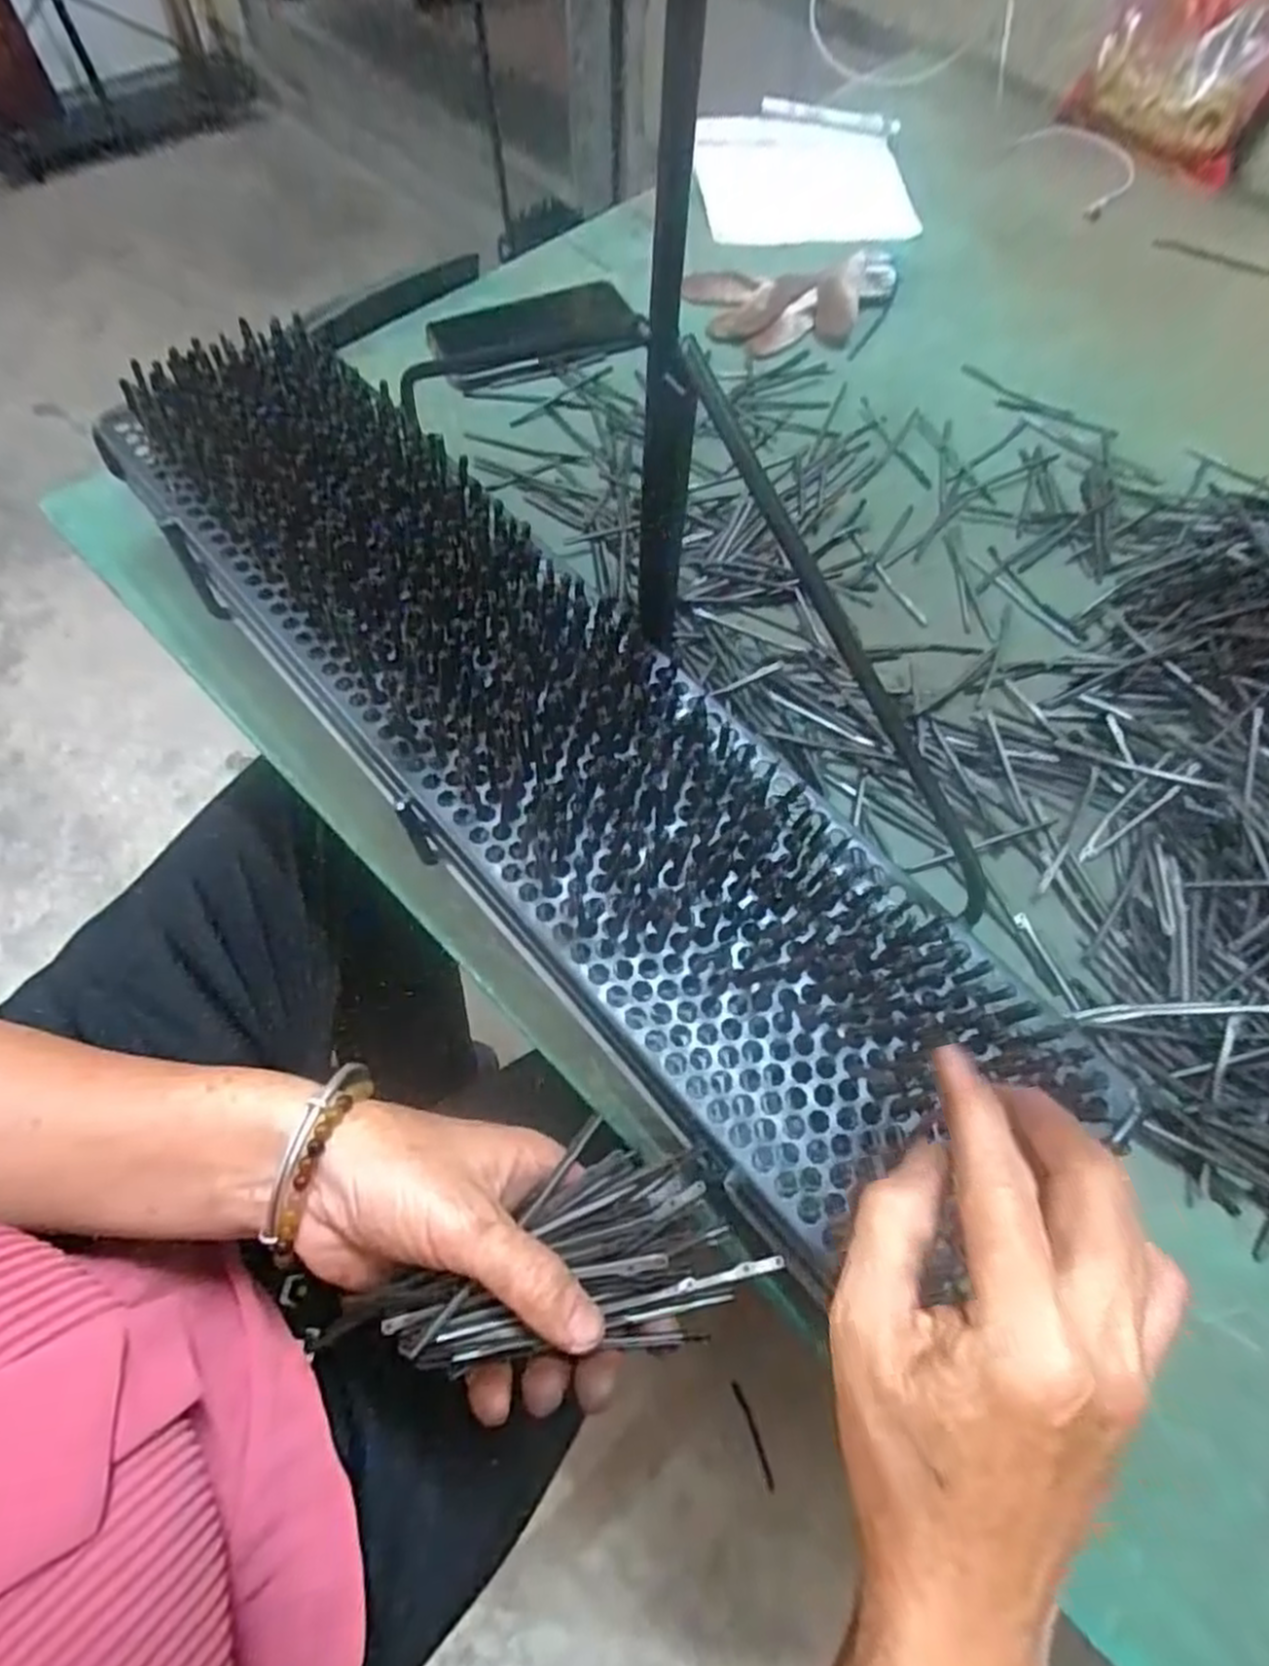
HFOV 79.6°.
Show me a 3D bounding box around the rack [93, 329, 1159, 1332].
[{"bbox_3d":[-0.057,-0.057,0.358,0.137,0.048,0.549,-40,76,-18],"label":"rack"}]

